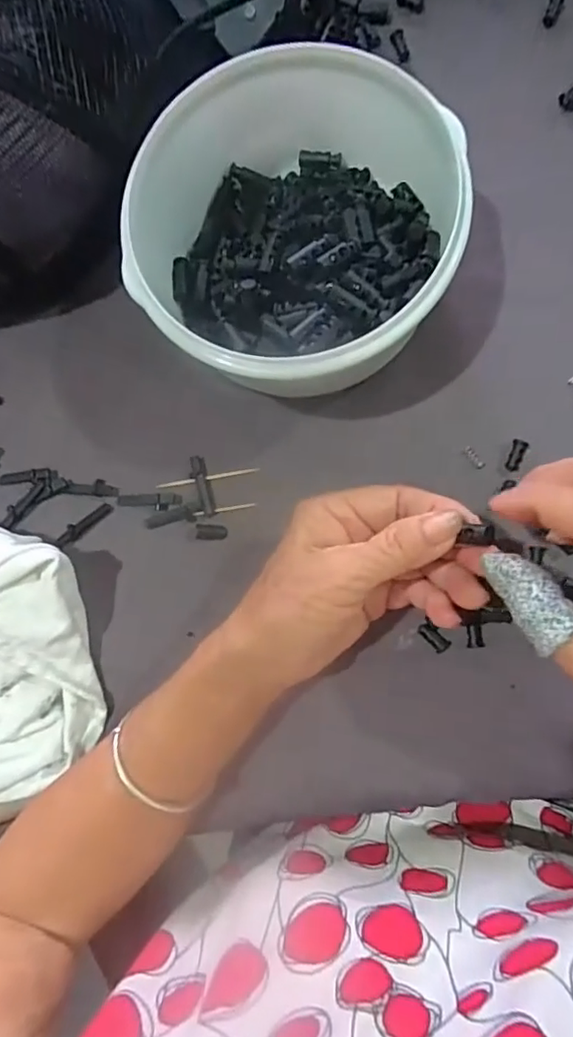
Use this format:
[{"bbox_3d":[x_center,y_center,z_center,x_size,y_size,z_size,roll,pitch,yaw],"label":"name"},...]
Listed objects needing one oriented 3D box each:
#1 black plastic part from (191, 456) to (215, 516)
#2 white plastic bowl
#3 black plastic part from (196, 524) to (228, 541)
[{"bbox_3d":[-0.049,-0.019,0.341,0.008,0.005,0.035,-13,83,6],"label":"black plastic part"},{"bbox_3d":[0.006,-0.140,0.308,0.155,0.079,0.149,-1,85,7],"label":"white plastic bowl"},{"bbox_3d":[-0.043,0.008,0.337,0.017,0.004,0.009,1,85,7],"label":"black plastic part"}]

